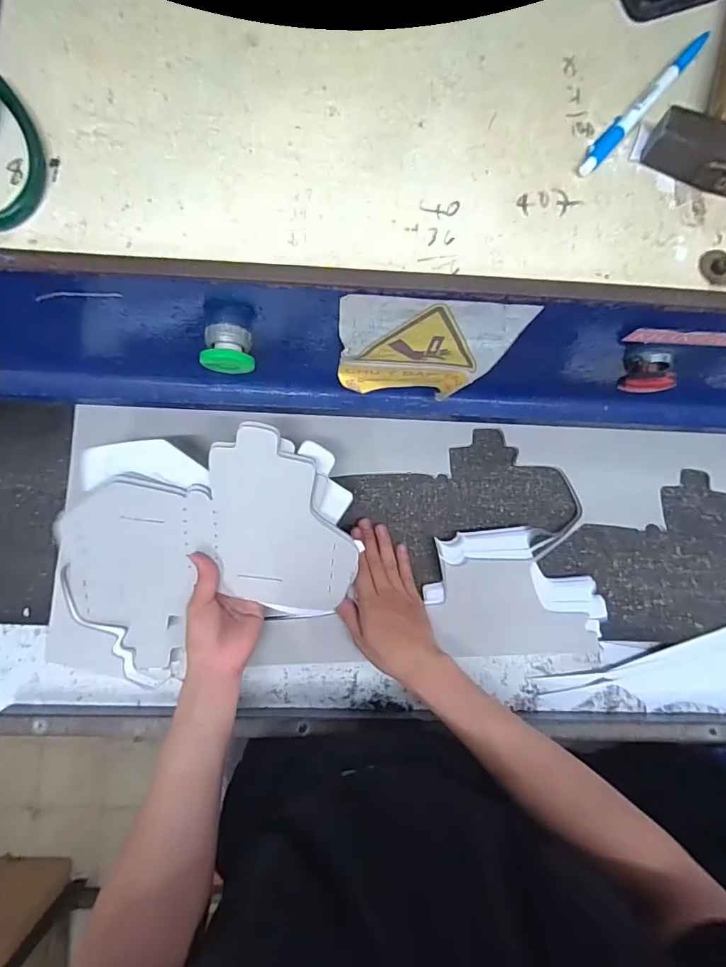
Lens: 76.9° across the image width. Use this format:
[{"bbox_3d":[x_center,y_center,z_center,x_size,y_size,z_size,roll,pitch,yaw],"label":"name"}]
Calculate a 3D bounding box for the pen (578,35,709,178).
[{"bbox_3d":[0.186,-0.252,0.300,0.013,0.007,0.137,42,84,2],"label":"pen"}]

